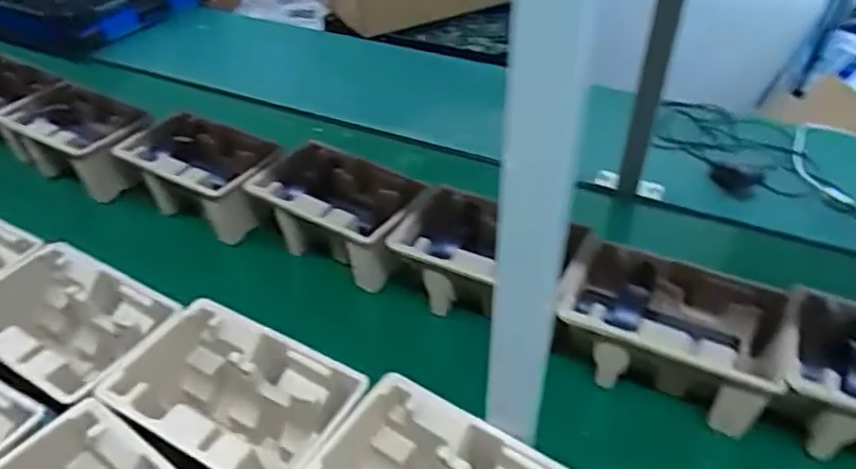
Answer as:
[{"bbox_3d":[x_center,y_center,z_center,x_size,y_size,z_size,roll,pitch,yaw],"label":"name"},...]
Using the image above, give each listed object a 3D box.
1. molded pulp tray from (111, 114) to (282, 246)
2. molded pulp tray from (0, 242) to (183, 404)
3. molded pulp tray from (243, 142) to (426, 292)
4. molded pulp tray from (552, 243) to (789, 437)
[{"bbox_3d":[-0.336,-0.078,0.950,0.244,0.131,0.138,20,46,25],"label":"molded pulp tray"},{"bbox_3d":[-0.403,0.111,0.702,0.257,0.095,0.145,20,45,24],"label":"molded pulp tray"},{"bbox_3d":[-0.122,-0.021,0.871,0.237,0.114,0.137,24,47,28],"label":"molded pulp tray"},{"bbox_3d":[0.266,0.112,0.699,0.221,0.104,0.145,18,45,23],"label":"molded pulp tray"}]

